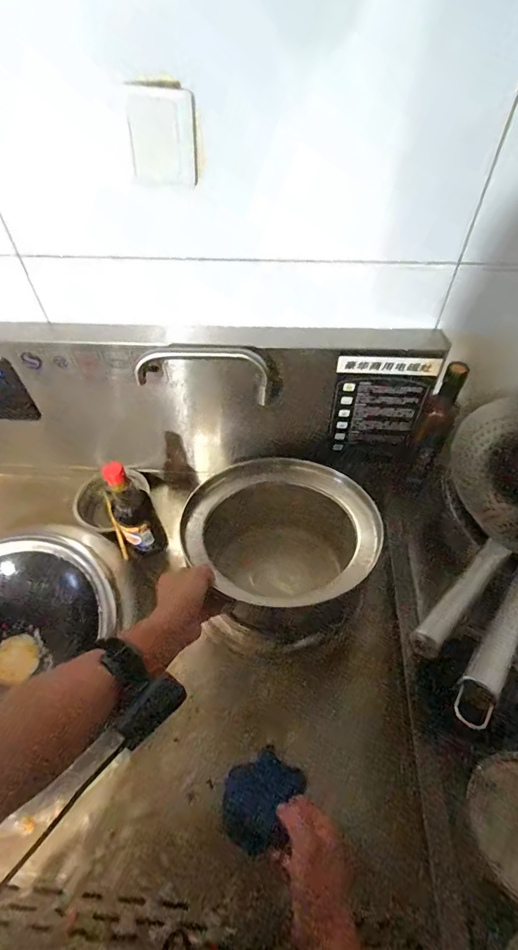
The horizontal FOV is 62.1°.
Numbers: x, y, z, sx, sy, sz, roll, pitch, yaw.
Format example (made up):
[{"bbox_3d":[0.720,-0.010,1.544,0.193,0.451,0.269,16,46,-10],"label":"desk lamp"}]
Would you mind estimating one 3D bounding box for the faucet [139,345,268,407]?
[{"bbox_3d":[-0.083,-0.148,0.639,0.191,0.088,0.019,0,53,1],"label":"faucet"}]

